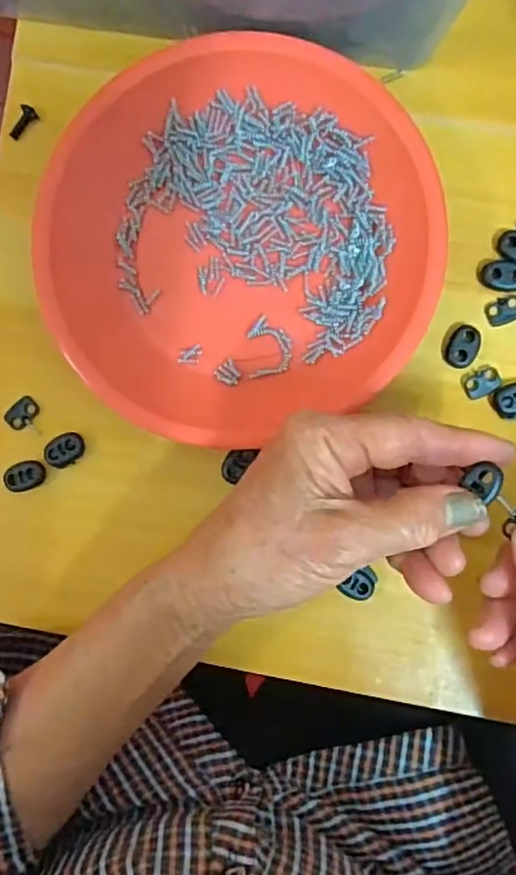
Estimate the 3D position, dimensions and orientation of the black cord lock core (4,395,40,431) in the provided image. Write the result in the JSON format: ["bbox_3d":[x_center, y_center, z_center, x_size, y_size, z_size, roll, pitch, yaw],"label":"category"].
[{"bbox_3d":[-0.125,-0.013,0.331,0.012,0.004,0.018,39,91,3],"label":"black cord lock core"}]

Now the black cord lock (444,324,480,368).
[{"bbox_3d":[0.104,-0.046,0.317,0.015,0.004,0.021,23,91,3],"label":"black cord lock"}]

